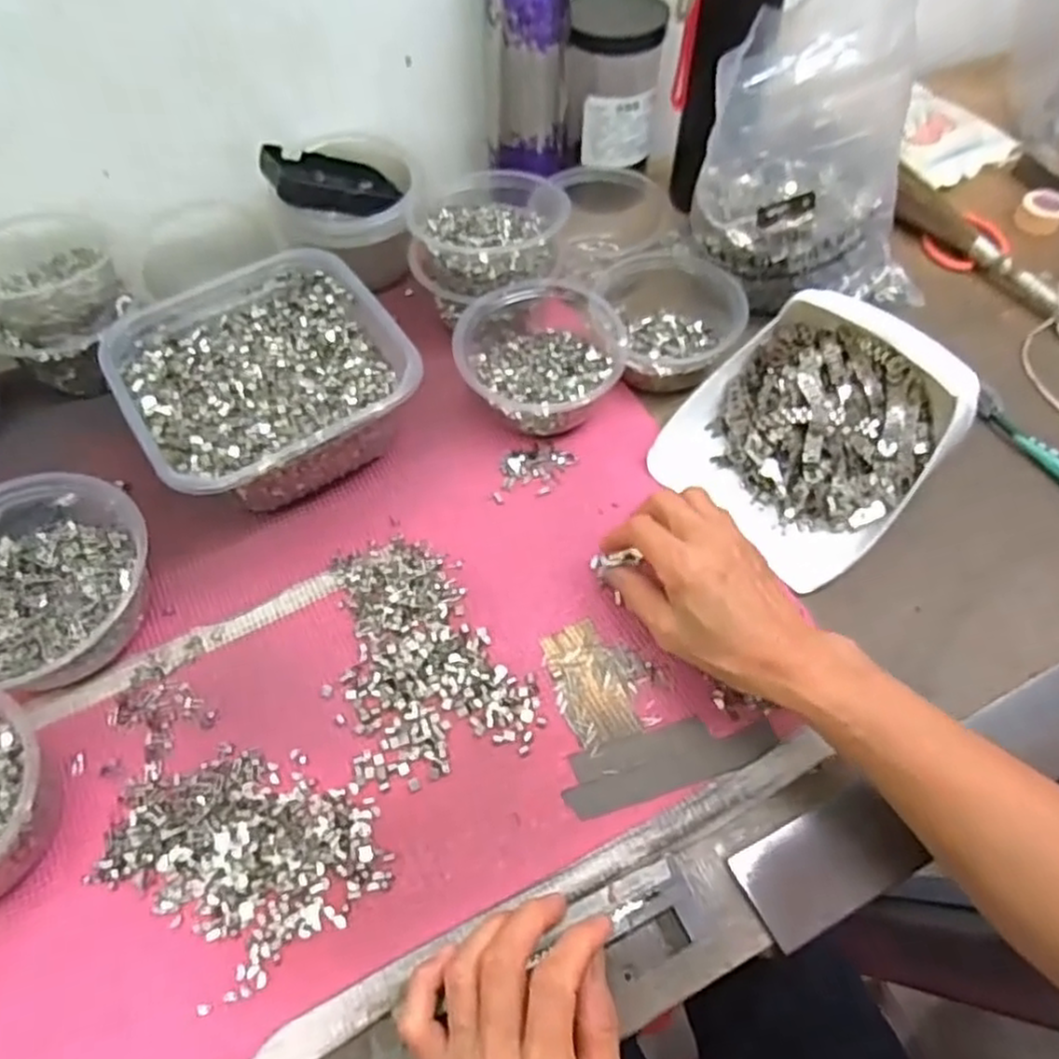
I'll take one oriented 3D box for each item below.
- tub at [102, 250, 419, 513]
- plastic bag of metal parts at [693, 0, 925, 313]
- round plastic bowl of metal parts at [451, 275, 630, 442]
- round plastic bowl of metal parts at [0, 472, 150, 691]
[{"bbox_3d":[-0.181,-0.101,0.504,0.174,0.074,0.184,-29,63,-17],"label":"tub"},{"bbox_3d":[0.214,-0.276,0.545,0.182,0.184,0.146,-15,59,-9],"label":"plastic bag of metal parts"},{"bbox_3d":[0.006,-0.124,0.520,0.113,0.061,0.112,0,58,1],"label":"round plastic bowl of metal parts"},{"bbox_3d":[-0.296,0.034,0.429,0.135,0.056,0.137,0,58,1],"label":"round plastic bowl of metal parts"}]

